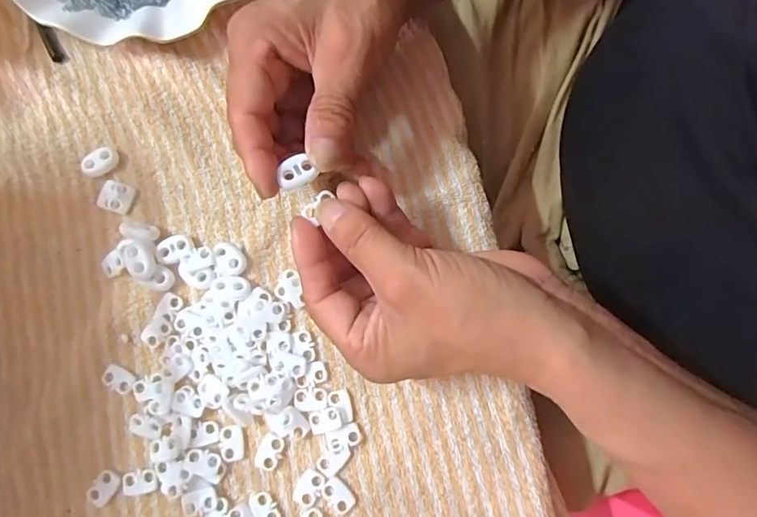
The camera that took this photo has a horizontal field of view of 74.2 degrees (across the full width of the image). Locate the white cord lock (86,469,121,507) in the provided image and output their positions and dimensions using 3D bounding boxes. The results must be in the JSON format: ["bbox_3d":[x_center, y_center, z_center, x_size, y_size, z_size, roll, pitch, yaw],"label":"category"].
[{"bbox_3d":[-0.148,0.124,0.268,0.013,0.004,0.019,27,80,5],"label":"white cord lock"}]

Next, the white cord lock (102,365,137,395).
[{"bbox_3d":[-0.147,0.068,0.281,0.018,0.004,0.012,24,80,4],"label":"white cord lock"}]

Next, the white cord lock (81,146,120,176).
[{"bbox_3d":[-0.170,-0.059,0.306,0.022,0.007,0.014,-32,81,-6],"label":"white cord lock"}]

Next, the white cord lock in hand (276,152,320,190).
[{"bbox_3d":[-0.041,-0.043,0.249,0.018,0.004,0.016,-30,80,-6],"label":"white cord lock in hand"}]

